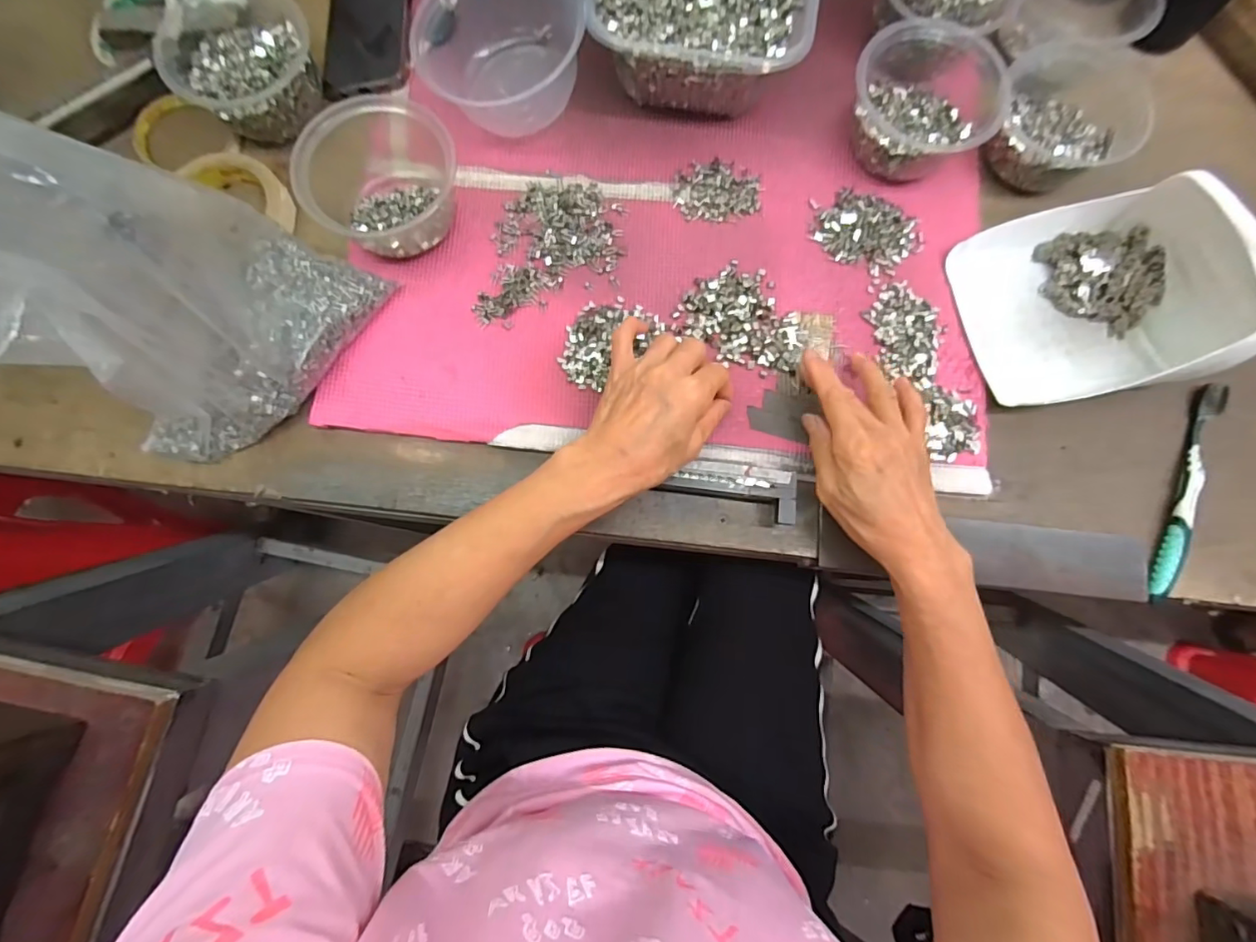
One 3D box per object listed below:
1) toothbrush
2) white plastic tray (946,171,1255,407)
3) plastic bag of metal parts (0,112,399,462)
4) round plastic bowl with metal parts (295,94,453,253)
[{"bbox_3d":[0.436,0.015,0.412,0.014,0.019,0.182,24,80,3],"label":"toothbrush"},{"bbox_3d":[0.363,-0.139,0.396,0.173,0.088,0.150,-9,79,-3],"label":"white plastic tray"},{"bbox_3d":[-0.293,-0.107,0.328,0.124,0.185,0.195,34,80,5],"label":"plastic bag of metal parts"},{"bbox_3d":[-0.188,-0.241,0.413,0.119,0.058,0.135,6,79,0],"label":"round plastic bowl with metal parts"}]

